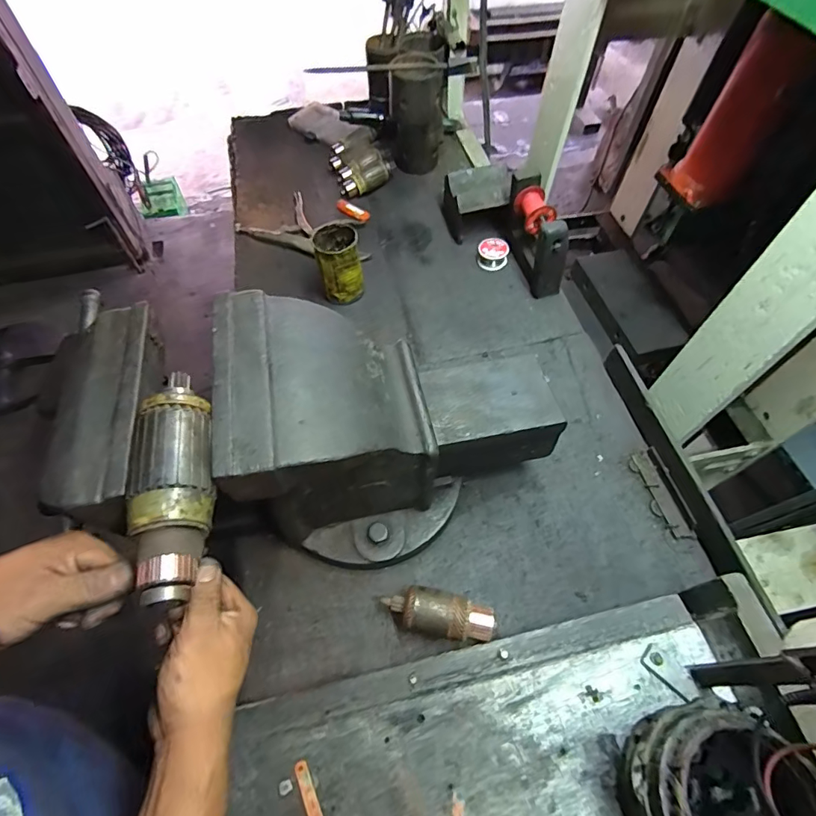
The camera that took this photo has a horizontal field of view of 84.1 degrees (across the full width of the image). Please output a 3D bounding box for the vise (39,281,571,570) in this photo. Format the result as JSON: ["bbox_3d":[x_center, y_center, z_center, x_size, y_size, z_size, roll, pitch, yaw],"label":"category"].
[{"bbox_3d":[-0.065,0.051,0.486,0.474,0.281,0.250,-6,57,-3],"label":"vise"}]

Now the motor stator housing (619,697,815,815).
[{"bbox_3d":[0.249,0.326,0.378,0.122,0.127,0.123,0,56,1],"label":"motor stator housing"}]

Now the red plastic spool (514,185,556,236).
[{"bbox_3d":[0.213,-0.334,0.762,0.052,0.045,0.068,-8,59,-5],"label":"red plastic spool"}]

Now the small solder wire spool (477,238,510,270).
[{"bbox_3d":[0.161,-0.290,0.857,0.055,0.033,0.057,0,59,-1],"label":"small solder wire spool"}]

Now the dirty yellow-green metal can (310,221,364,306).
[{"bbox_3d":[-0.119,-0.253,0.784,0.070,0.108,0.093,-11,60,-8],"label":"dirty yellow-green metal can"}]

